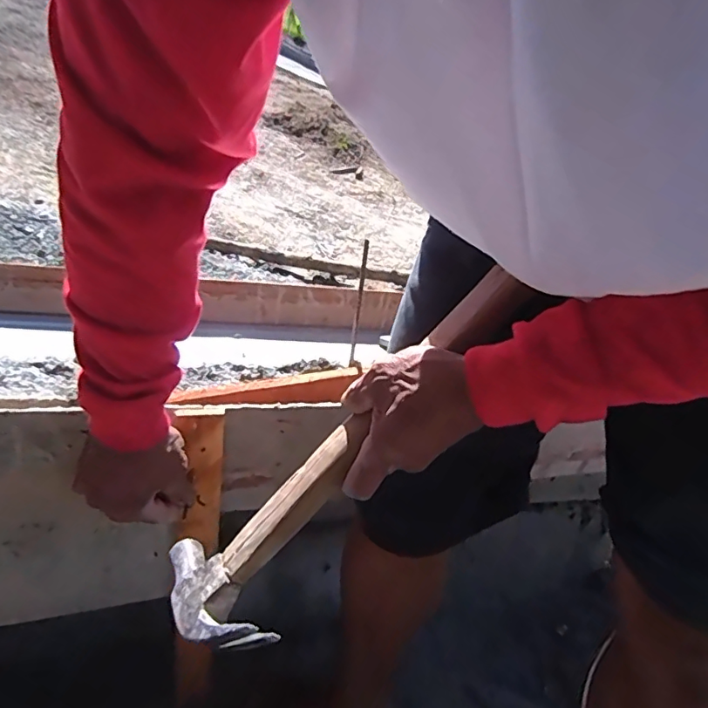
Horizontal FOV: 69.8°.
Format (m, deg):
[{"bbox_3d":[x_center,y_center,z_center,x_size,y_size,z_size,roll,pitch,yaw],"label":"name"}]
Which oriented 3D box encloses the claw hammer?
[{"bbox_3d":[-0.003,0.064,0.365,0.022,0.334,0.112,45,-3,-38],"label":"claw hammer"}]

